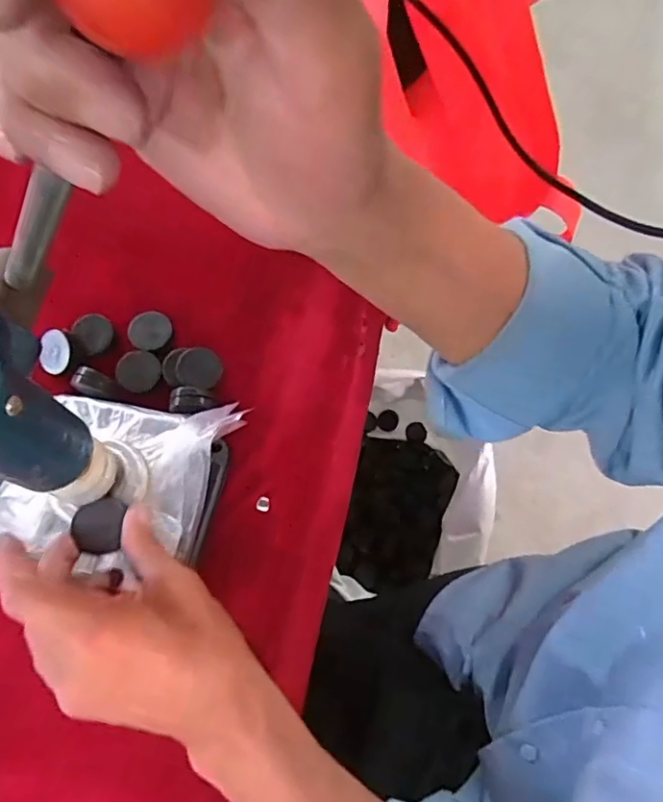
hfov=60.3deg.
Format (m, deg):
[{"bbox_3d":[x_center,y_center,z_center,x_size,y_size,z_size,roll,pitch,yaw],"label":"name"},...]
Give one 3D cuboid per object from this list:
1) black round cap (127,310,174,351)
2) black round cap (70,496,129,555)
[{"bbox_3d":[-0.139,-0.054,0.432,0.034,0.004,0.031,0,70,0],"label":"black round cap"},{"bbox_3d":[-0.140,0.074,0.340,0.026,0.011,0.033,11,58,-13],"label":"black round cap"}]

